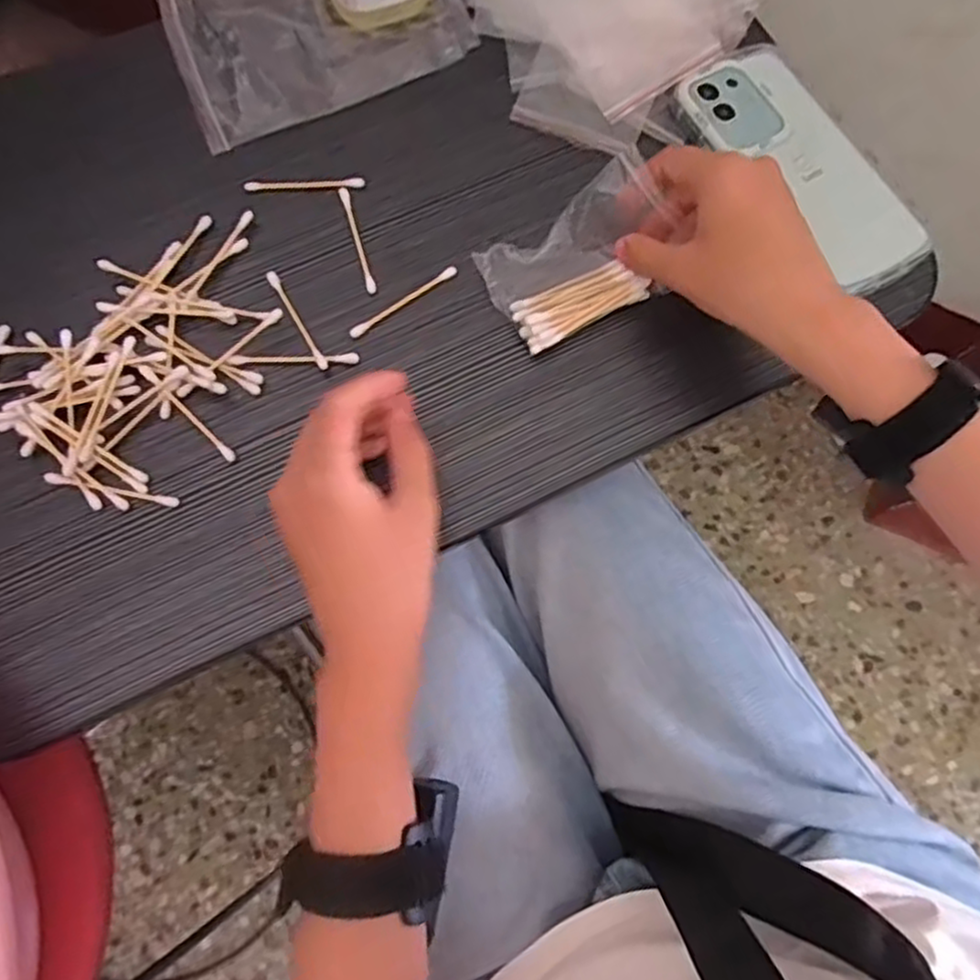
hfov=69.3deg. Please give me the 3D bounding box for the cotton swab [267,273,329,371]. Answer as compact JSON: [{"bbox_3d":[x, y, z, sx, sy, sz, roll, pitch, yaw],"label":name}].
[{"bbox_3d":[-0.105,-0.093,0.385,0.005,0.004,0.067,-30,76,-9],"label":"cotton swab"}]

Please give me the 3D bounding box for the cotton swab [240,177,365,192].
[{"bbox_3d":[-0.109,-0.178,0.415,0.069,0.006,0.008,-3,74,-2],"label":"cotton swab"}]

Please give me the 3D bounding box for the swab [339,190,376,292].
[{"bbox_3d":[-0.076,-0.143,0.405,0.006,0.004,0.068,-16,75,-5],"label":"swab"}]

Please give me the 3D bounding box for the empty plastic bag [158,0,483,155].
[{"bbox_3d":[-0.109,-0.291,0.440,0.171,0.013,0.126,-23,75,-7],"label":"empty plastic bag"}]

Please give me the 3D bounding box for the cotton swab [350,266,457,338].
[{"bbox_3d":[-0.048,-0.104,0.393,0.069,0.005,0.007,-36,78,-10],"label":"cotton swab"}]

